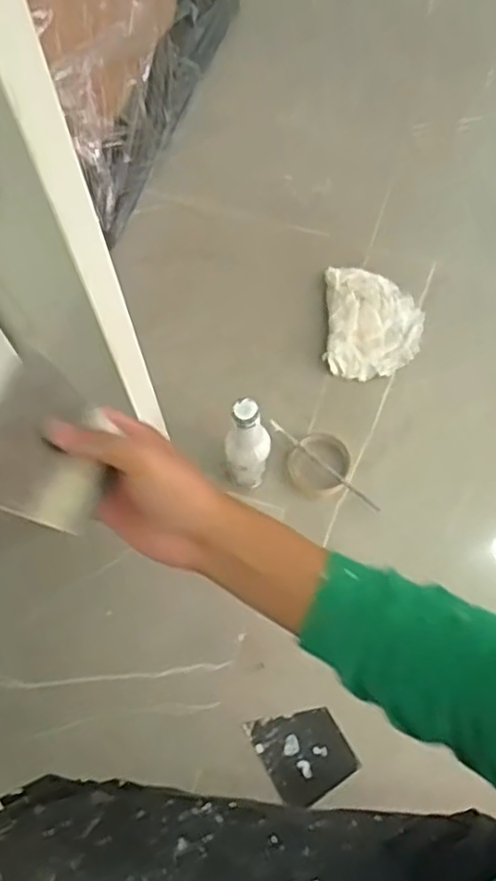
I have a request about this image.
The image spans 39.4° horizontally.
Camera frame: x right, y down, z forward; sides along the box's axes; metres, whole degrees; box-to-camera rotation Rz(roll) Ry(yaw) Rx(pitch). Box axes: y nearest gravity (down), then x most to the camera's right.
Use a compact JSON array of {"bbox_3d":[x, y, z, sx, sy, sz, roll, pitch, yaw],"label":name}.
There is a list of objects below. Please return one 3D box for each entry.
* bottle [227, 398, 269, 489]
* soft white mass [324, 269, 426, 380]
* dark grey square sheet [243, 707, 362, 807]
[{"bbox_3d":[0.000,0.010,0.840,0.050,0.180,0.045,-2,67,0],"label":"bottle"},{"bbox_3d":[0.184,-0.171,1.016,0.144,0.043,0.174,4,67,3],"label":"soft white mass"},{"bbox_3d":[0.065,0.362,0.813,0.097,0.008,0.105,-28,69,-10],"label":"dark grey square sheet"}]

